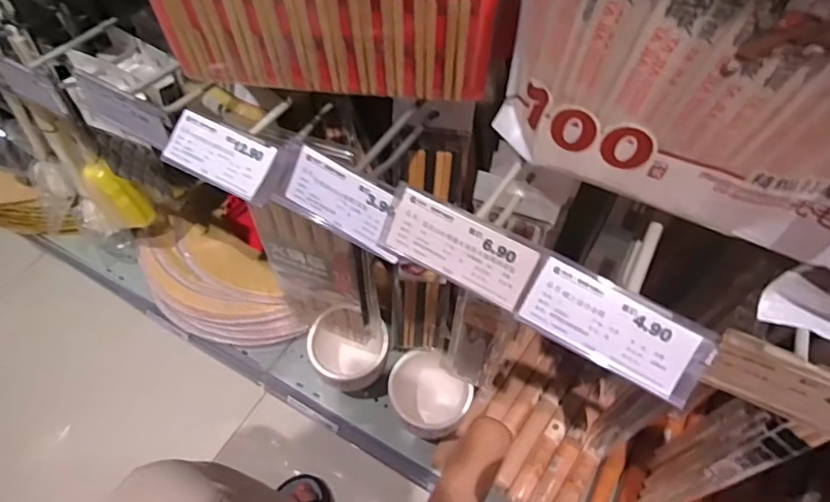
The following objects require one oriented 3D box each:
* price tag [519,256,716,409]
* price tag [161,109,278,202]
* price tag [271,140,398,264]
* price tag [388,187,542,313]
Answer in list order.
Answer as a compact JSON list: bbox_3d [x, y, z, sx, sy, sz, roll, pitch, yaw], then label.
[{"bbox_3d":[0.110,0.043,0.291,0.098,0.004,0.043,28,96,13],"label":"price tag"},{"bbox_3d":[-0.142,-0.070,0.377,0.089,0.006,0.041,25,91,19],"label":"price tag"},{"bbox_3d":[-0.050,-0.034,0.349,0.095,0.047,0.009,26,24,12],"label":"price tag"},{"bbox_3d":[0.027,-0.001,0.317,0.089,0.040,0.004,27,19,15],"label":"price tag"}]

